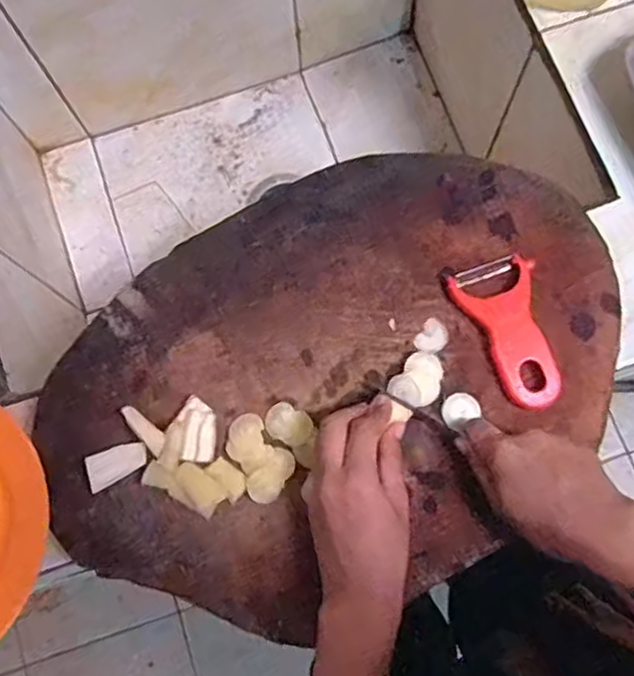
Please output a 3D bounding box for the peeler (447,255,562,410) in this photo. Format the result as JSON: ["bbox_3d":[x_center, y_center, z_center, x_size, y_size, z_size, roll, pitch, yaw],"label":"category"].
[{"bbox_3d":[0.143,-0.003,0.481,0.059,0.015,0.111,-18,76,-2],"label":"peeler"}]

